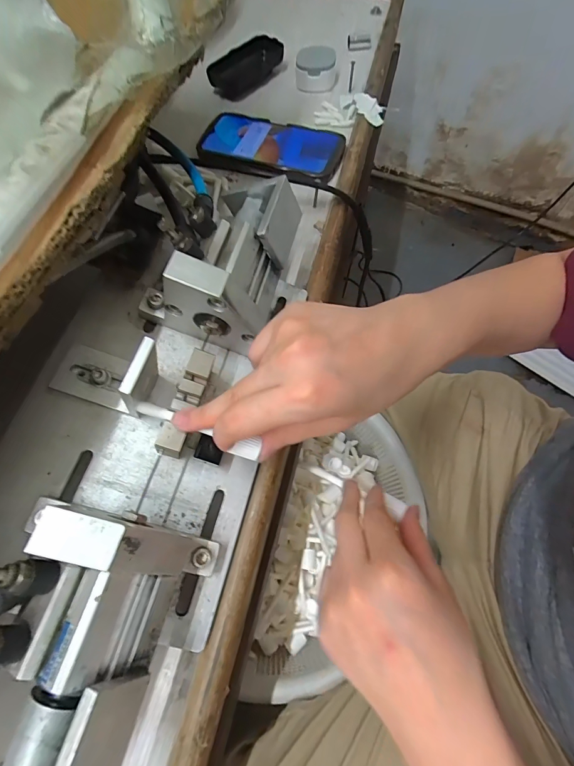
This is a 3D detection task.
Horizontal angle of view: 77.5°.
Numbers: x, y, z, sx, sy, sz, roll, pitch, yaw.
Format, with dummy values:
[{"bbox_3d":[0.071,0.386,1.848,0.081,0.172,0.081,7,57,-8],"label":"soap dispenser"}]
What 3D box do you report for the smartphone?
[{"bbox_3d":[-0.018,-0.286,0.424,0.165,0.006,0.084,19,68,9],"label":"smartphone"}]

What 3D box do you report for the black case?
[{"bbox_3d":[-0.056,-0.426,0.484,0.044,0.032,0.110,35,71,15],"label":"black case"}]

